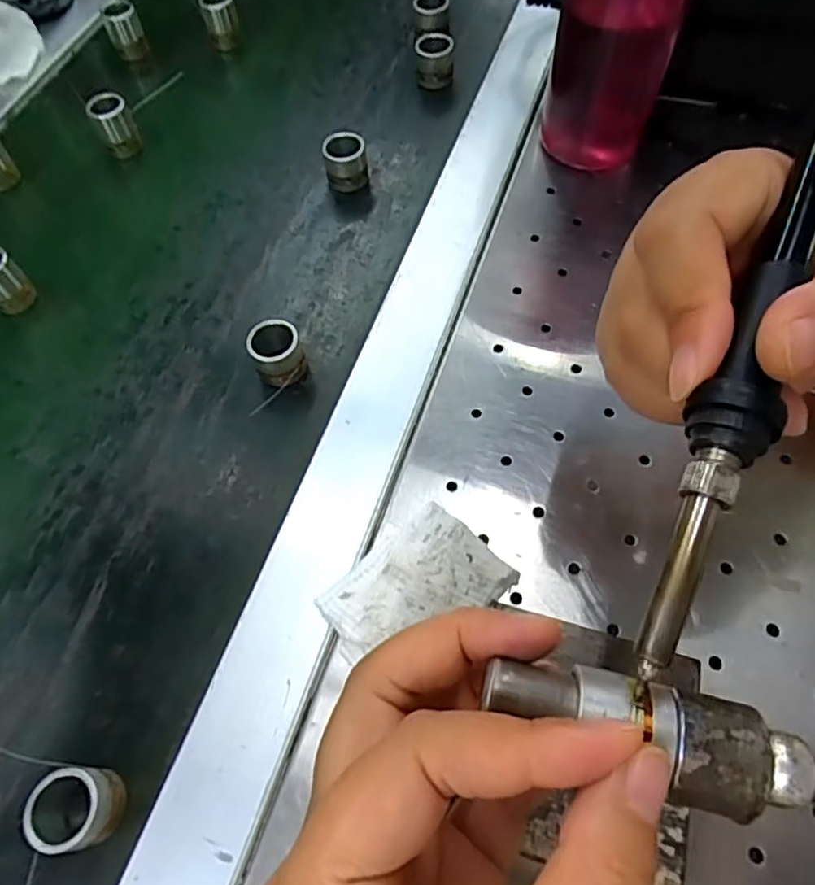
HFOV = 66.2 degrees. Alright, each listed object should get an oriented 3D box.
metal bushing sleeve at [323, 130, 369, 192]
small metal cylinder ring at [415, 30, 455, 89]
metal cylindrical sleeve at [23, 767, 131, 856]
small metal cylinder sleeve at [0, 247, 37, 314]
[{"bbox_3d":[-0.036,-0.163,0.366,0.024,0.027,0.021,-10,62,-1],"label":"metal bushing sleeve"},{"bbox_3d":[0.018,-0.252,0.412,0.024,0.026,0.023,2,62,6],"label":"small metal cylinder ring"},{"bbox_3d":[-0.116,0.130,0.221,0.026,0.025,0.024,-2,62,3],"label":"metal cylindrical sleeve"},{"bbox_3d":[-0.218,-0.087,0.336,0.017,0.034,0.021,36,70,21],"label":"small metal cylinder sleeve"}]

